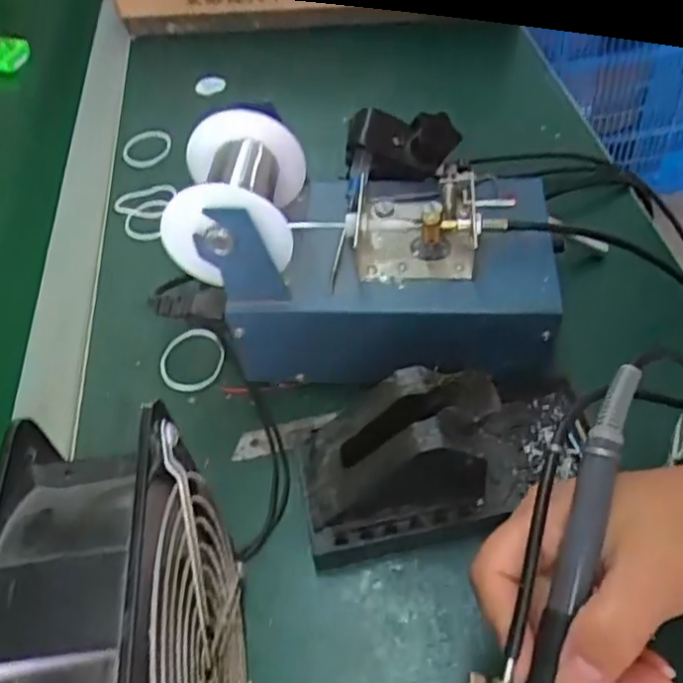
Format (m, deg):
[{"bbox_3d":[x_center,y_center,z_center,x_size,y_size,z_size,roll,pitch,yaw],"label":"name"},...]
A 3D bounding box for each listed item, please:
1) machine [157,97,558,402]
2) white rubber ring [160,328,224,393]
[{"bbox_3d":[0.019,-0.059,0.401,0.201,0.132,0.129,3,50,8],"label":"machine"},{"bbox_3d":[-0.096,0.011,0.438,0.039,0.009,0.045,0,49,5],"label":"white rubber ring"}]

